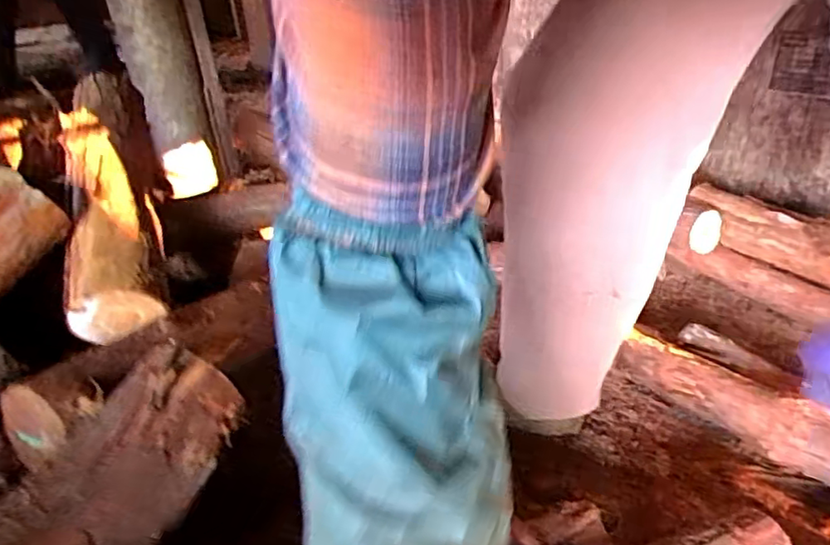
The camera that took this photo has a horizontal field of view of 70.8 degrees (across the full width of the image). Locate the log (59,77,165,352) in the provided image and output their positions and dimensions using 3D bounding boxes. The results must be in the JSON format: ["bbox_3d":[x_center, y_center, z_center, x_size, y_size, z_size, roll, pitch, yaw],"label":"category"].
[{"bbox_3d":[-0.475,-0.132,0.918,0.126,0.102,0.528,-13,55,-13],"label":"log"}]

